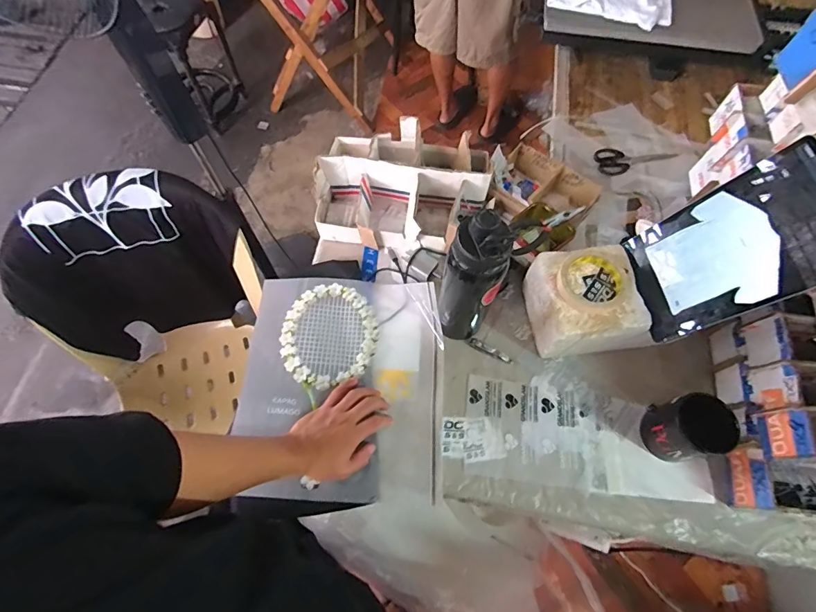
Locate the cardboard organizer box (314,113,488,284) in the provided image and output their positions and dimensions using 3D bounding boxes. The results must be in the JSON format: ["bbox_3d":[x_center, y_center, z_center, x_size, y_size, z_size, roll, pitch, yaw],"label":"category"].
[{"bbox_3d":[-0.012,-0.200,0.756,0.306,0.118,0.247,6,65,2],"label":"cardboard organizer box"}]

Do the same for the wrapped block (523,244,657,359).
[{"bbox_3d":[0.277,-0.008,0.646,0.147,0.107,0.135,-6,66,-4],"label":"wrapped block"}]

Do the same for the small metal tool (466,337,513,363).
[{"bbox_3d":[0.135,0.073,0.685,0.076,0.005,0.013,25,68,10],"label":"small metal tool"}]

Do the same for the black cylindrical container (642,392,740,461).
[{"bbox_3d":[0.387,0.176,0.584,0.070,0.107,0.088,-11,66,-6],"label":"black cylindrical container"}]

